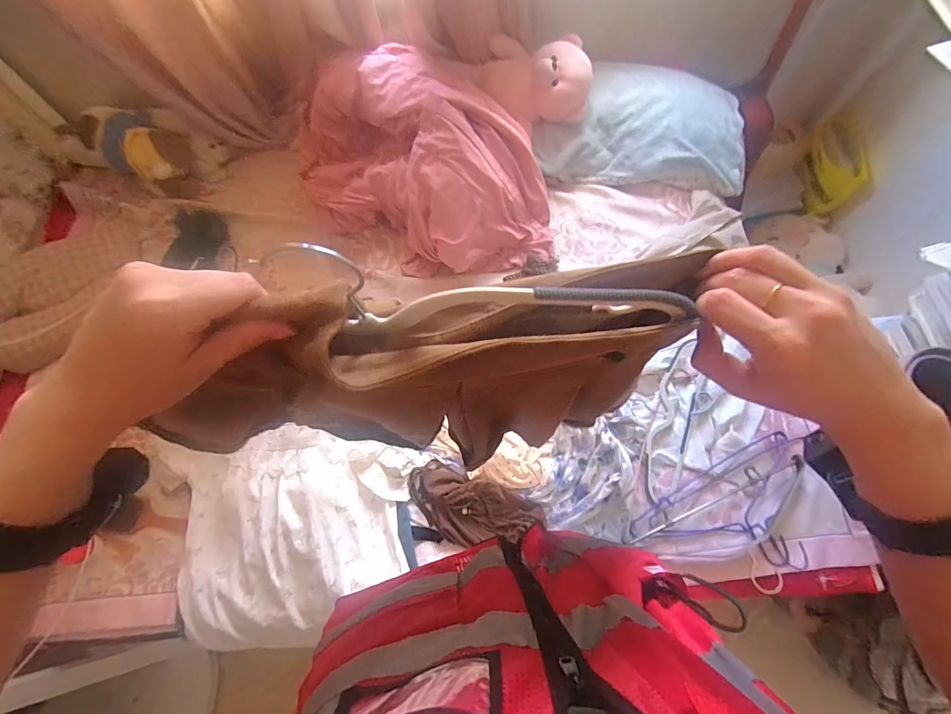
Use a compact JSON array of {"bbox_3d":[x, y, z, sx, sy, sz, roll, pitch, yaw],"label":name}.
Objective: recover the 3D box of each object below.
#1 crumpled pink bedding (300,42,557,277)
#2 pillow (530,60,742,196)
[{"bbox_3d":[-0.143,-0.499,1.082,0.601,0.315,0.529,-14,67,-3],"label":"crumpled pink bedding"},{"bbox_3d":[0.475,-0.663,1.207,0.565,0.160,0.338,9,68,7],"label":"pillow"}]

